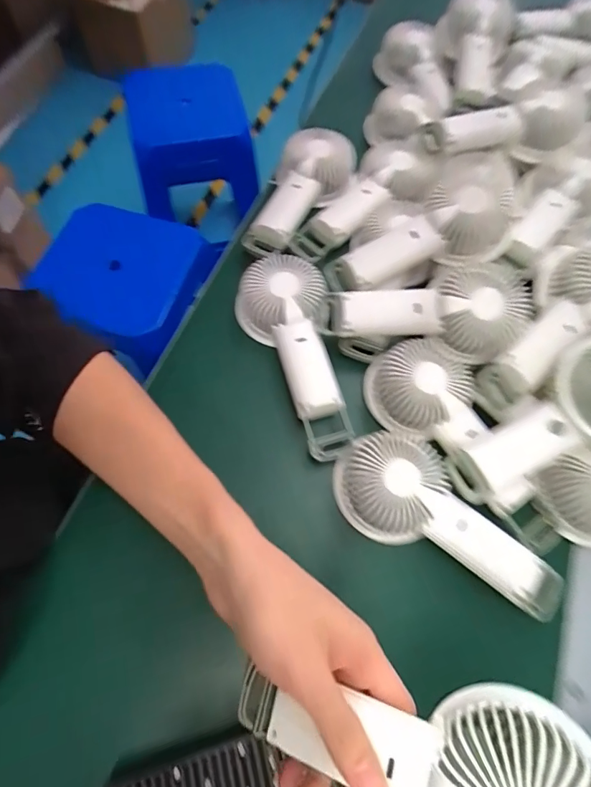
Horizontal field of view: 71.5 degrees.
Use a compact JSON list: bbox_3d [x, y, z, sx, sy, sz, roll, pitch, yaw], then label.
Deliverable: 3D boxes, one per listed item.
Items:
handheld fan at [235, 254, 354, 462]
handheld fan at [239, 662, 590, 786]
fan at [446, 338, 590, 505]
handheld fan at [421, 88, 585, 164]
[{"bbox_3d":[-0.002,-0.037,0.377,0.082,0.044,0.199,-11,68,-7],"label":"handheld fan"},{"bbox_3d":[0.054,0.187,0.207,0.178,0.033,0.081,-1,65,26],"label":"handheld fan"},{"bbox_3d":[0.207,0.022,0.319,0.186,0.033,0.092,-28,71,3],"label":"fan"},{"bbox_3d":[0.225,-0.282,0.442,0.169,0.050,0.059,-8,68,-6],"label":"handheld fan"}]

